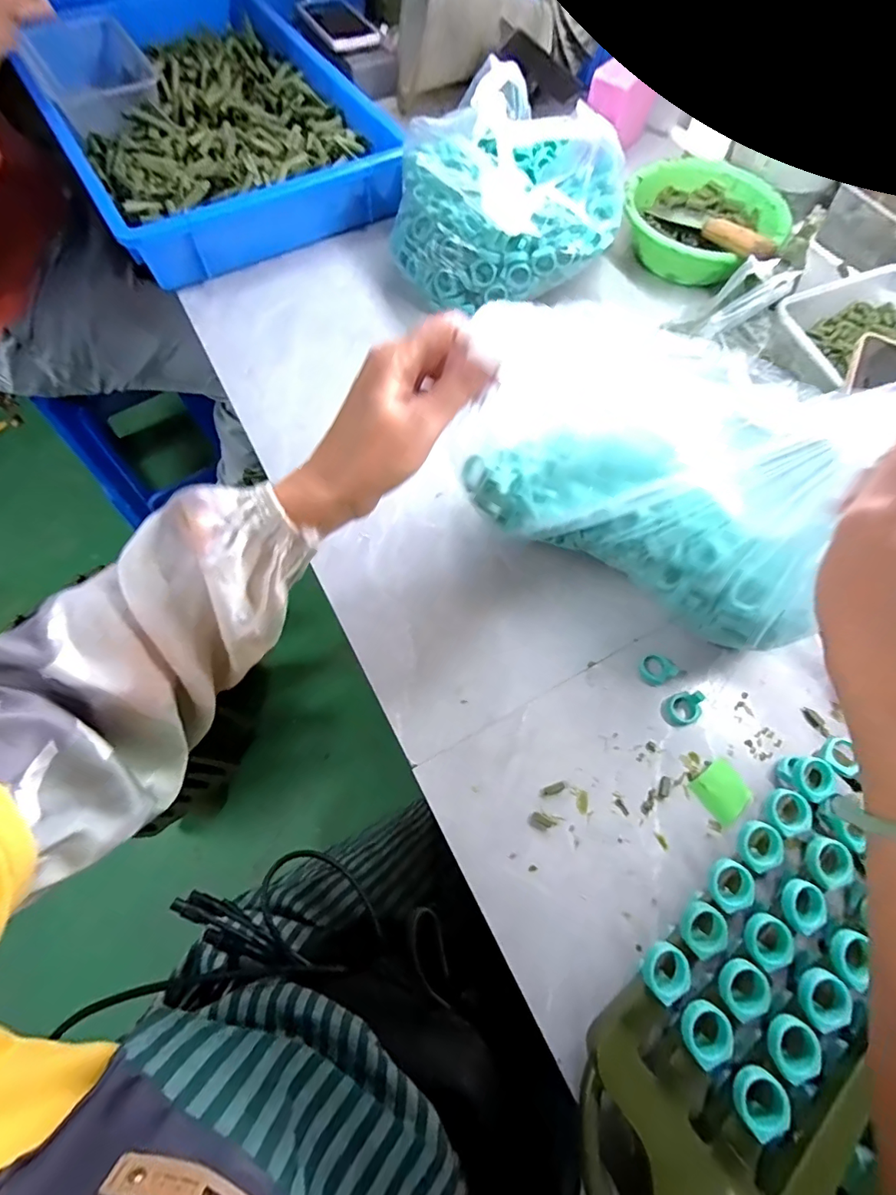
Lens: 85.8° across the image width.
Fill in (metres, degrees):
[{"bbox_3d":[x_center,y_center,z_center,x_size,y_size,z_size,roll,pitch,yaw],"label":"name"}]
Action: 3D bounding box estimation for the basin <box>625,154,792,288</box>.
[{"bbox_3d":[0.342,-0.501,0.641,0.195,0.068,0.196,0,67,-1],"label":"basin"}]

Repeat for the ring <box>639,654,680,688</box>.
[{"bbox_3d":[0.180,0.062,0.418,0.024,0.018,0.026,0,67,-1],"label":"ring"}]

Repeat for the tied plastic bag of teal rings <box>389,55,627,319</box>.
[{"bbox_3d":[0.071,-0.446,0.542,0.263,0.165,0.168,-5,67,-3],"label":"tied plastic bag of teal rings"}]

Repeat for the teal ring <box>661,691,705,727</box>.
[{"bbox_3d":[0.197,0.092,0.402,0.030,0.019,0.026,-10,68,-5],"label":"teal ring"}]

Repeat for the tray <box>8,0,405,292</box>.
[{"bbox_3d":[-0.341,-0.699,0.693,0.405,0.075,0.600,-30,71,-13],"label":"tray"}]

